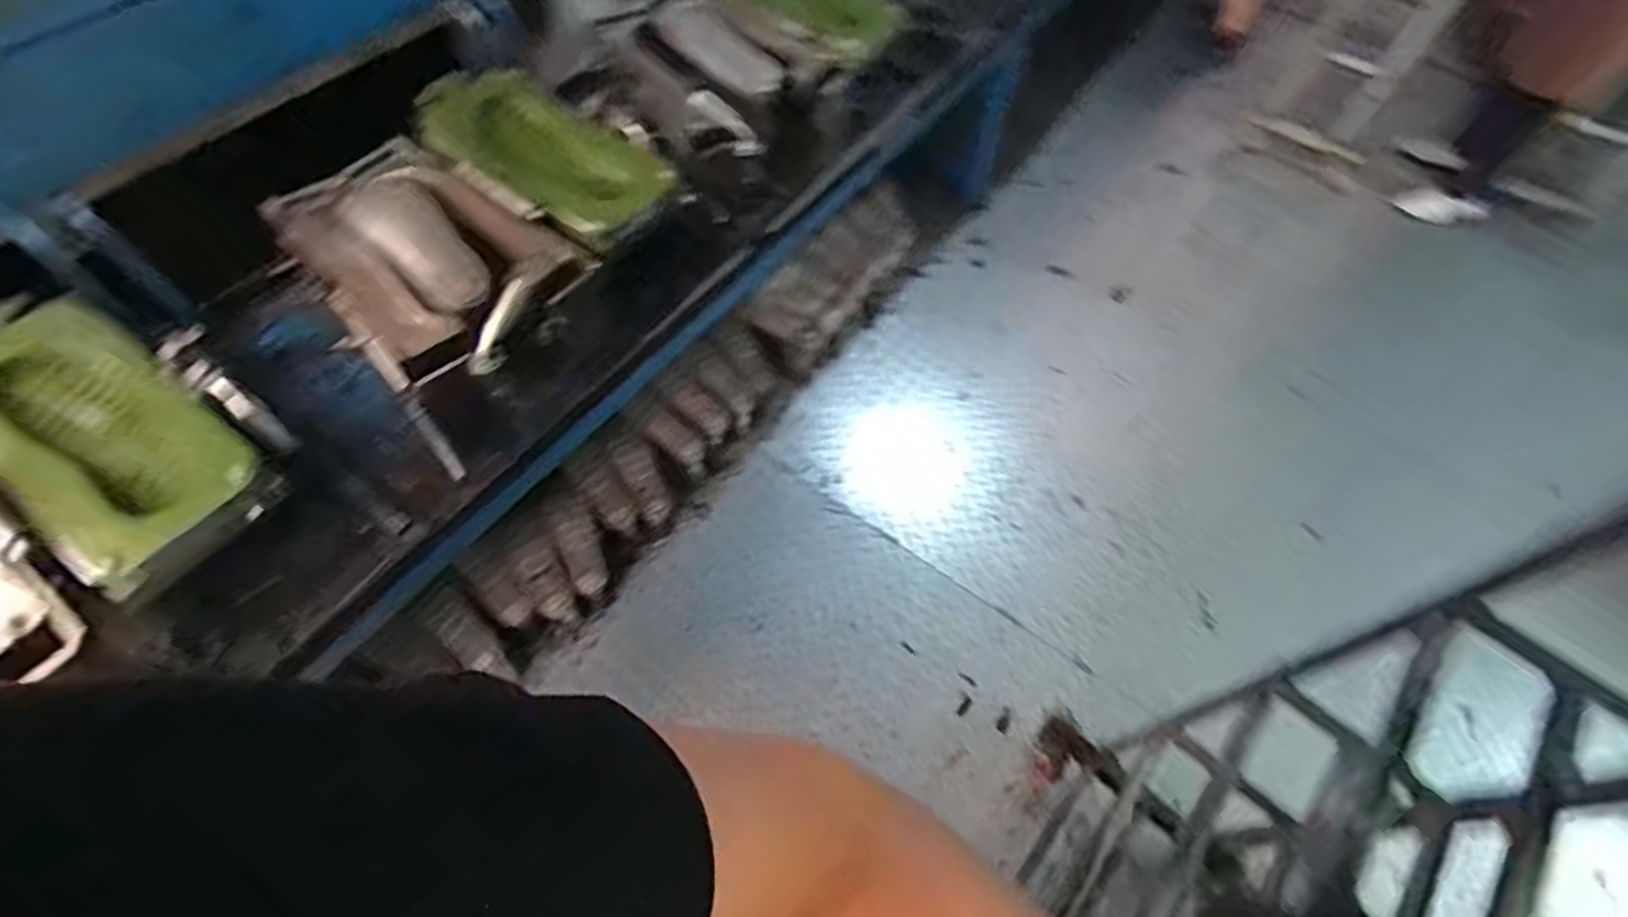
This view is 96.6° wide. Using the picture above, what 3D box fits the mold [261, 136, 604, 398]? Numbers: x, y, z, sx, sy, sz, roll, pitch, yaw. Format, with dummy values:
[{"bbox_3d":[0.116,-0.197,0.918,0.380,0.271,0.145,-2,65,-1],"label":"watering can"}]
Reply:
[{"bbox_3d":[-0.506,-0.270,0.912,0.408,0.064,0.281,33,65,13],"label":"mold"}]

